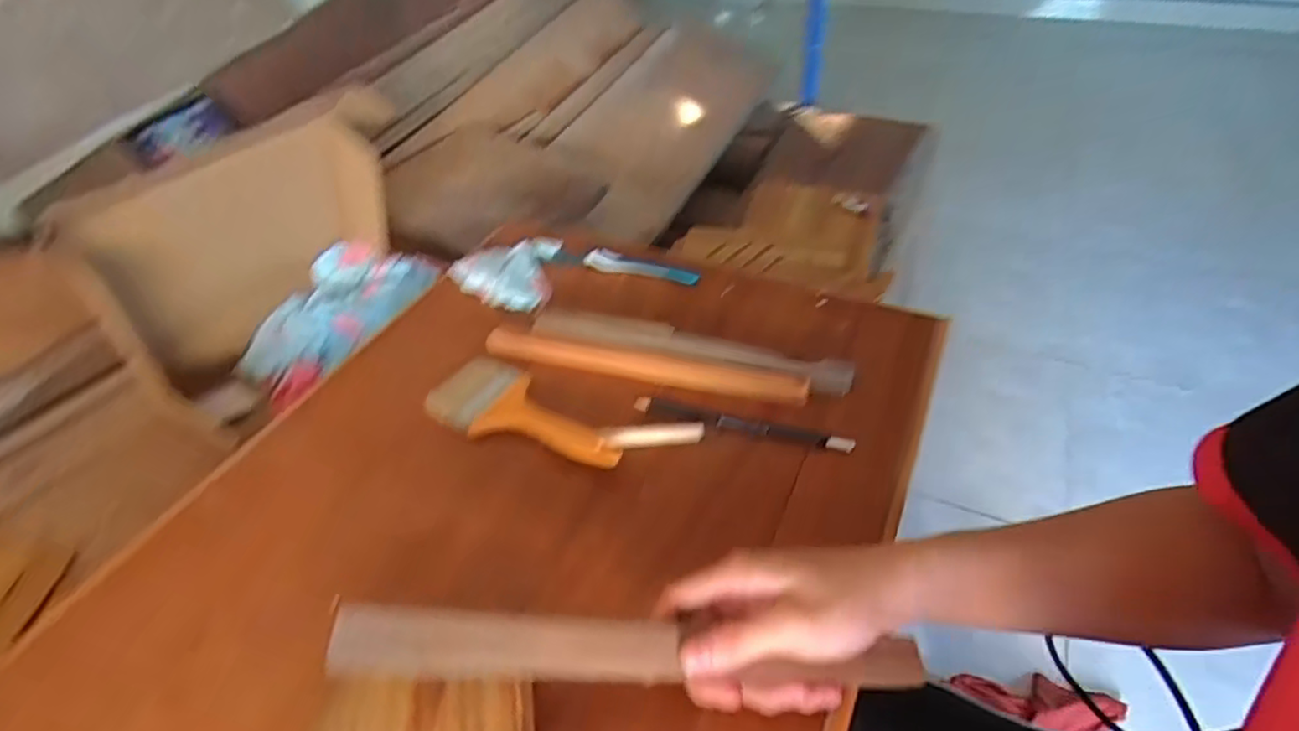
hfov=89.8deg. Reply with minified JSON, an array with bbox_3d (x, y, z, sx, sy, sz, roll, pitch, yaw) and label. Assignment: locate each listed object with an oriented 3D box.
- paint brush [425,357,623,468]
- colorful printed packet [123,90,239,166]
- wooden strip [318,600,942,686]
[{"bbox_3d":[-0.103,0.041,0.530,0.182,0.020,0.068,24,52,27],"label":"paint brush"},{"bbox_3d":[-0.706,-0.356,0.981,0.017,0.068,0.149,26,53,28],"label":"colorful printed packet"},{"bbox_3d":[-0.003,0.153,0.349,0.312,0.007,0.031,6,82,-8],"label":"wooden strip"}]

